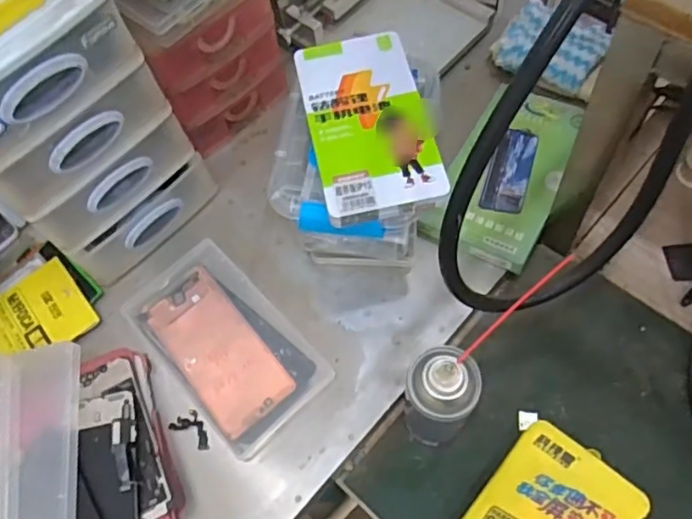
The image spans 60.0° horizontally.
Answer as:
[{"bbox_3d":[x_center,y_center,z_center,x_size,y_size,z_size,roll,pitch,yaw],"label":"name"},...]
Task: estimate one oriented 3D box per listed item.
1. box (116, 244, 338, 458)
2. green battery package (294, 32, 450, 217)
[{"bbox_3d":[-0.112,0.073,0.546,0.110,0.018,0.191,-43,66,-14],"label":"box"},{"bbox_3d":[0.016,-0.116,0.487,0.092,0.010,0.177,-13,62,0],"label":"green battery package"}]

